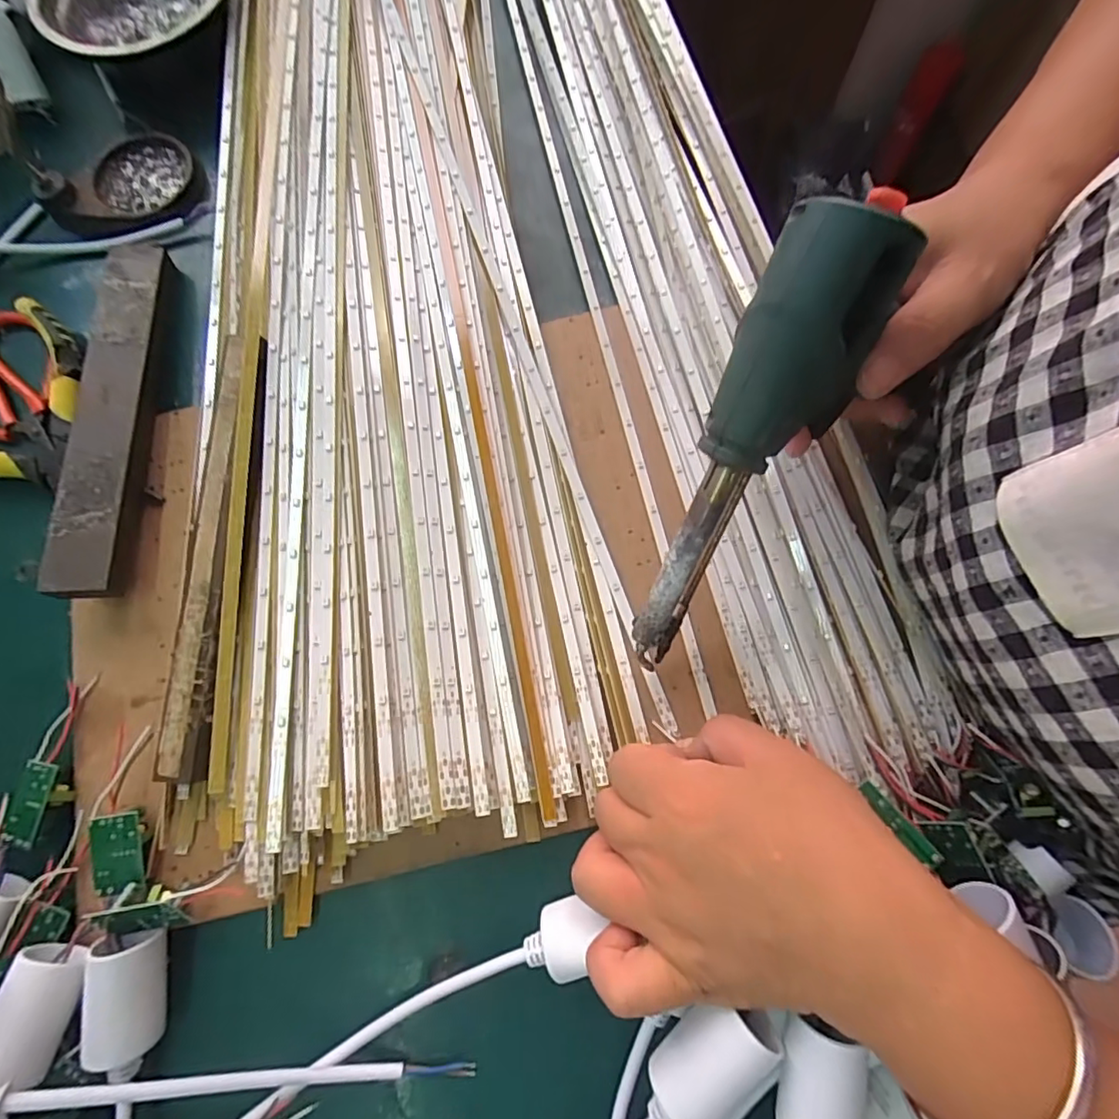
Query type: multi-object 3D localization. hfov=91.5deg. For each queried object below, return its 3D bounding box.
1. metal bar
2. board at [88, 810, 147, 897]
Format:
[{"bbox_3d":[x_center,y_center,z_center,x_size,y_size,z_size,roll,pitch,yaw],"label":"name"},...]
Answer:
[{"bbox_3d":[-0.241,-0.082,0.295,0.032,0.026,0.206,-5,76,1],"label":"metal bar"},{"bbox_3d":[-0.199,0.132,0.244,0.021,0.006,0.035,-6,90,-15],"label":"board"}]

